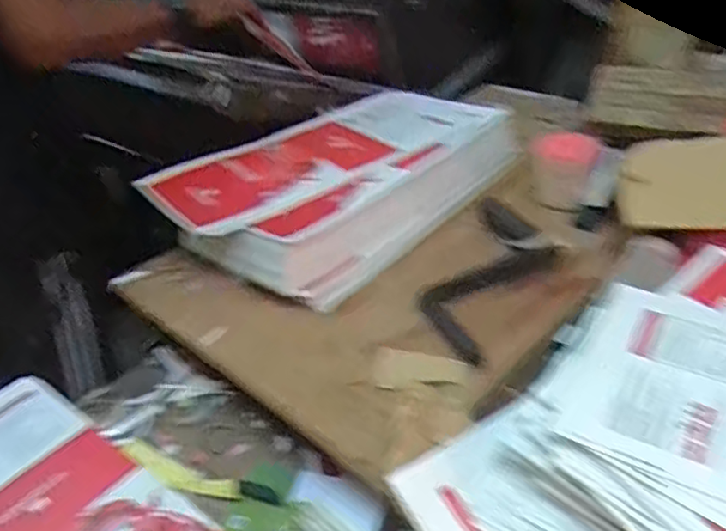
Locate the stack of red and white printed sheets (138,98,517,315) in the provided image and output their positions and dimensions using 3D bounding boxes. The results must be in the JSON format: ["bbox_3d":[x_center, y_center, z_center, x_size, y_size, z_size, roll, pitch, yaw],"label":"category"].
[{"bbox_3d":[-0.029,-0.109,0.768,0.281,0.061,0.411,25,45,37],"label":"stack of red and white printed sheets"}]

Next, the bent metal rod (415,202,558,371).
[{"bbox_3d":[0.127,0.006,0.612,0.091,0.025,0.206,14,39,27],"label":"bent metal rod"}]

